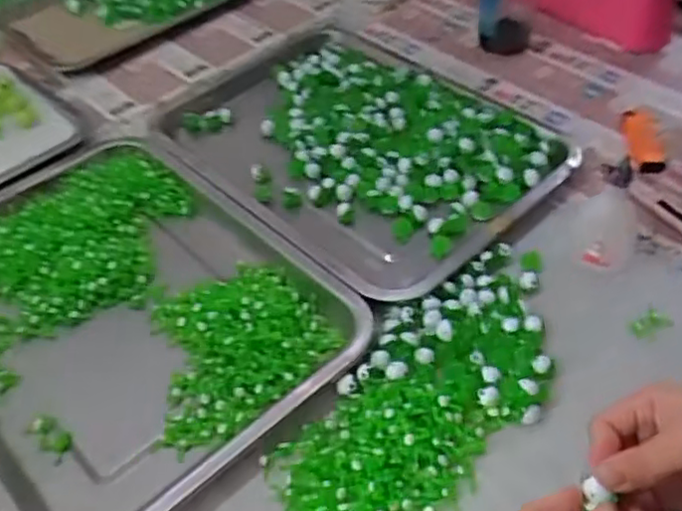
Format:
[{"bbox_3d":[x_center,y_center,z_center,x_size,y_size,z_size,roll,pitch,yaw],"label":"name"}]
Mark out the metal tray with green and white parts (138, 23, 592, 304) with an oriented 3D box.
[{"bbox_3d":[0.009,-0.114,0.639,0.253,0.029,0.371,-35,53,-28],"label":"metal tray with green and white parts"}]

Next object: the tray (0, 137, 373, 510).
[{"bbox_3d":[-0.178,0.036,0.511,0.259,0.023,0.345,-35,53,-28],"label":"tray"}]

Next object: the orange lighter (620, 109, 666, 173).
[{"bbox_3d":[0.278,-0.105,0.624,0.027,0.017,0.082,1,45,4],"label":"orange lighter"}]

